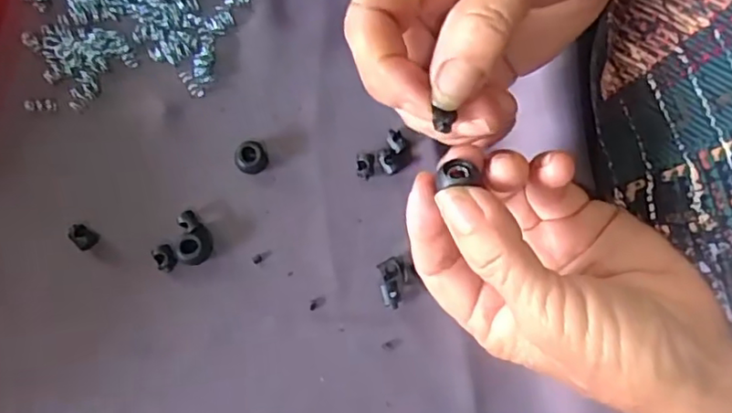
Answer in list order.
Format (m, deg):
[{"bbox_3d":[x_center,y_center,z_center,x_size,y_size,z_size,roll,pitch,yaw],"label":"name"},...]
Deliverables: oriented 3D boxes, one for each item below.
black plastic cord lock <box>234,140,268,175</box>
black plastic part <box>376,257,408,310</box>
[{"bbox_3d":[-0.056,-0.024,0.292,0.016,0.012,0.016,0,78,-1],"label":"black plastic cord lock"},{"bbox_3d":[0.013,0.036,0.284,0.013,0.006,0.023,-10,78,-4],"label":"black plastic part"}]

